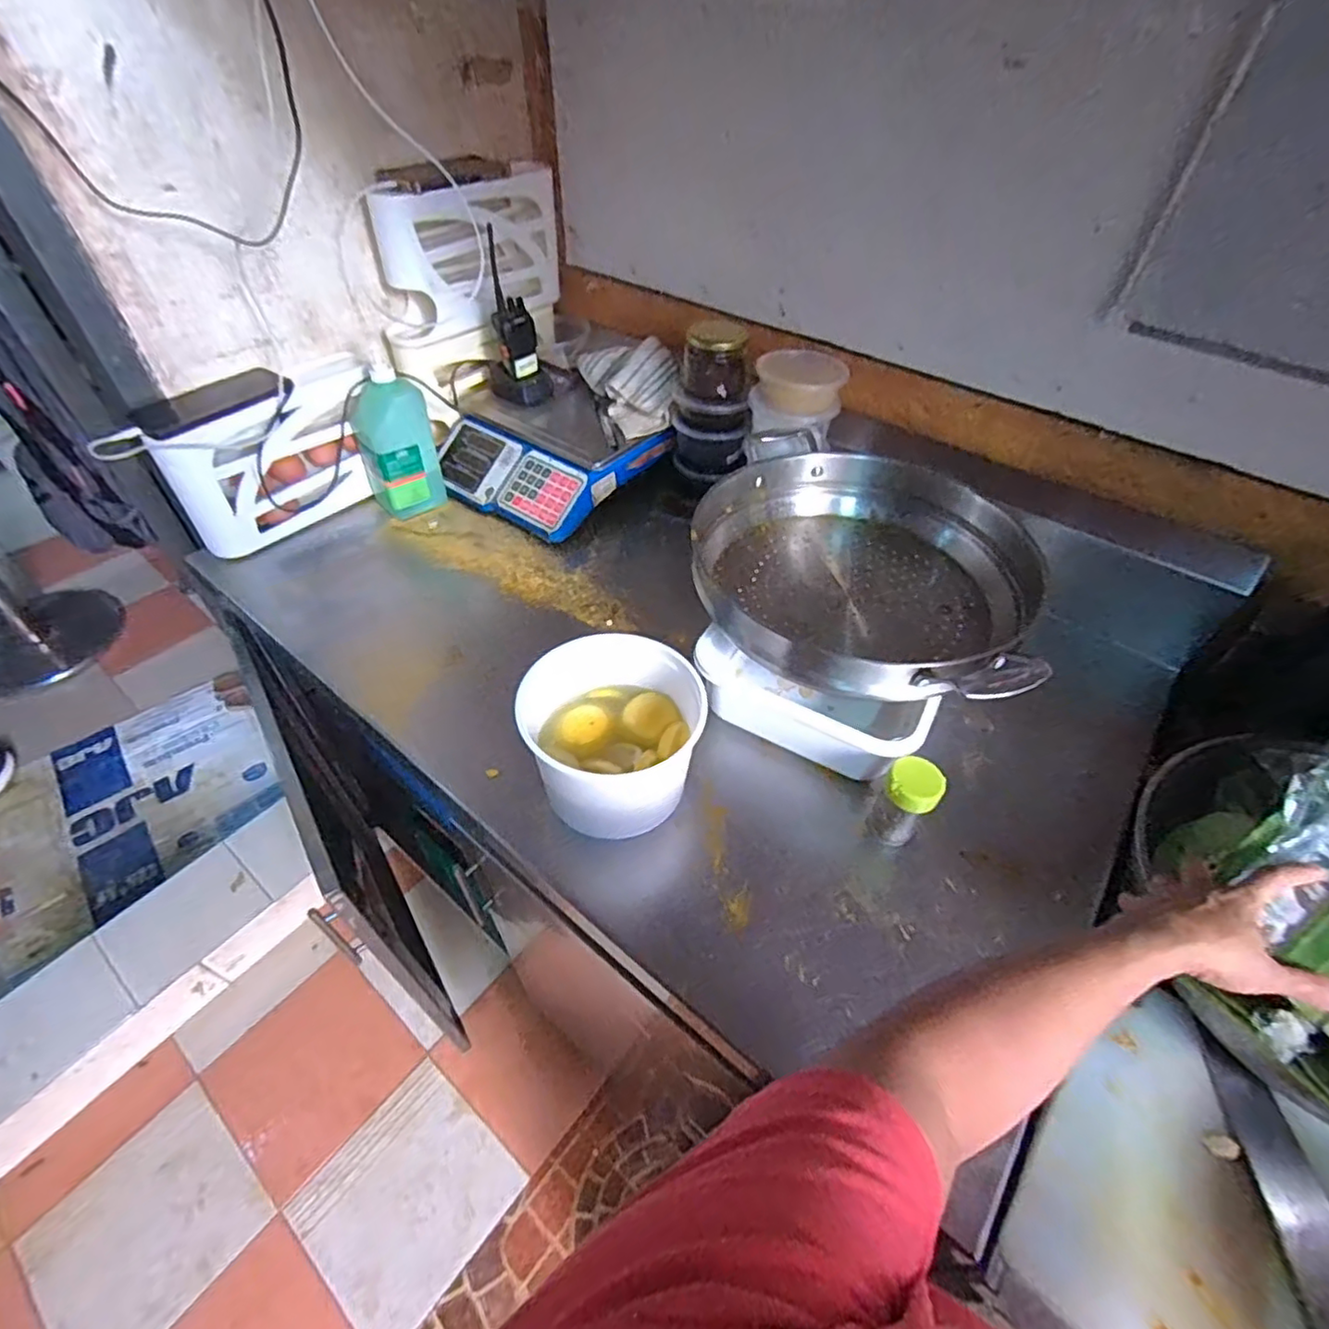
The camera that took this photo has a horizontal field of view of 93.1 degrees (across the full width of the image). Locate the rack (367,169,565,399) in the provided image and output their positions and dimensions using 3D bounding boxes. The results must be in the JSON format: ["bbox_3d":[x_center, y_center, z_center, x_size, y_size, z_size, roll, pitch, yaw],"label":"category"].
[{"bbox_3d":[-0.274,-0.566,0.929,0.103,0.235,0.300,29,54,22],"label":"rack"}]

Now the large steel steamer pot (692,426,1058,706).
[{"bbox_3d":[0.210,-0.100,0.681,0.344,0.102,0.333,1,49,-1],"label":"large steel steamer pot"}]

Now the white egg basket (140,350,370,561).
[{"bbox_3d":[-0.512,-0.285,0.856,0.284,0.170,0.078,-36,59,-29],"label":"white egg basket"}]

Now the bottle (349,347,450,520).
[{"bbox_3d":[-0.373,-0.309,0.876,0.097,0.180,0.079,-22,53,-20],"label":"bottle"}]

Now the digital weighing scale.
[{"bbox_3d":[-0.187,-0.322,0.951,0.300,0.086,0.259,36,57,26],"label":"digital weighing scale"}]

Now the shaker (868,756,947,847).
[{"bbox_3d":[0.221,0.127,0.580,0.048,0.092,0.042,31,55,23],"label":"shaker"}]

